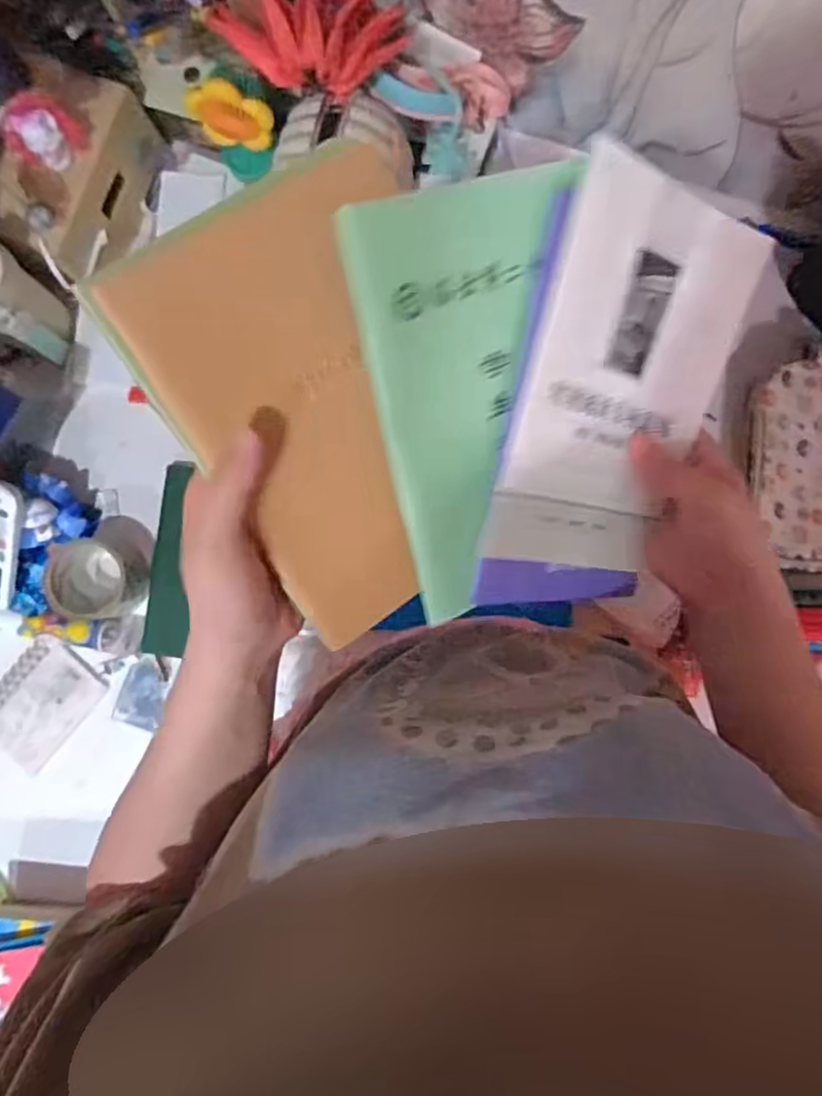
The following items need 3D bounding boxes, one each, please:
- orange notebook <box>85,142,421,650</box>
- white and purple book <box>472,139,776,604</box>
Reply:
[{"bbox_3d":[-0.034,-0.066,0.327,0.138,0.006,0.203,-36,116,-14],"label":"orange notebook"},{"bbox_3d":[0.117,-0.077,0.370,0.143,0.013,0.229,4,107,-32],"label":"white and purple book"}]

